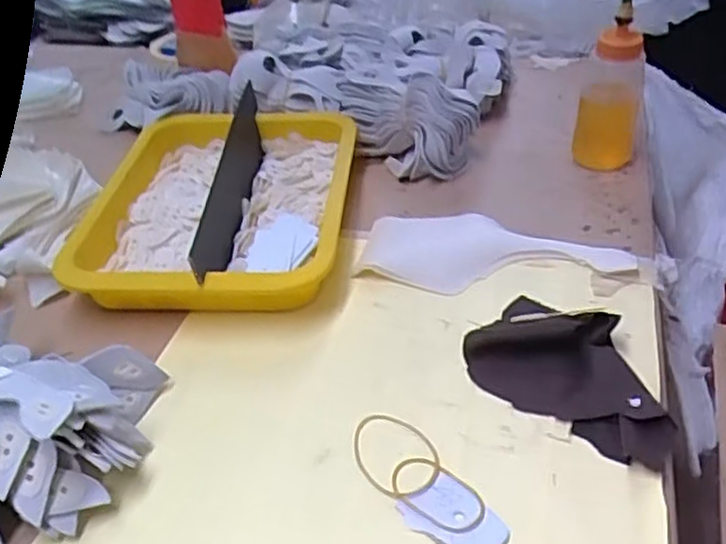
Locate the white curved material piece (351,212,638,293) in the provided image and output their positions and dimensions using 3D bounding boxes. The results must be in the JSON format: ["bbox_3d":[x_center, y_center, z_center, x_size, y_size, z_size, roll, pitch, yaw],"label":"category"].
[{"bbox_3d":[0.097,-0.013,0.535,0.199,0.010,0.085,8,39,15],"label":"white curved material piece"}]

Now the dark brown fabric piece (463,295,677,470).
[{"bbox_3d":[0.132,0.054,0.431,0.131,0.032,0.085,28,48,35],"label":"dark brown fabric piece"}]

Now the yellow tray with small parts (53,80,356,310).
[{"bbox_3d":[-0.119,-0.057,0.586,0.213,0.054,0.263,-1,38,4],"label":"yellow tray with small parts"}]

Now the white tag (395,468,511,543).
[{"bbox_3d":[0.048,0.127,0.364,0.038,0.004,0.053,-26,42,-27],"label":"white tag"}]

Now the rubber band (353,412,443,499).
[{"bbox_3d":[0.018,0.101,0.396,0.044,0.005,0.057,-21,39,-21],"label":"rubber band"}]

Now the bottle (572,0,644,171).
[{"bbox_3d":[0.215,-0.153,0.611,0.048,0.133,0.049,15,41,23],"label":"bottle"}]

